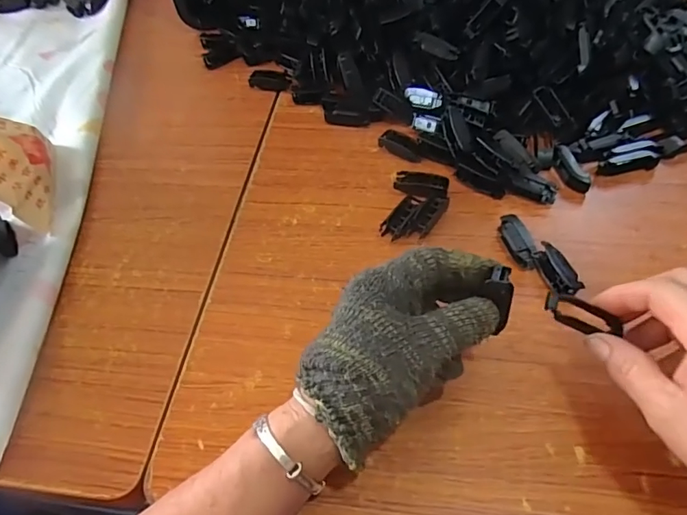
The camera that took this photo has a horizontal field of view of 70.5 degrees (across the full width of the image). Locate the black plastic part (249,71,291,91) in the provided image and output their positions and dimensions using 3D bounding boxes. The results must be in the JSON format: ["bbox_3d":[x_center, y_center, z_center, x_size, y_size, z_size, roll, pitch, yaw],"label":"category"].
[{"bbox_3d":[-0.083,-0.205,0.564,0.049,0.012,0.027,14,57,14],"label":"black plastic part"}]

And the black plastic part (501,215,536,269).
[{"bbox_3d":[0.145,-0.014,0.403,0.017,0.021,0.050,-11,54,-3],"label":"black plastic part"}]

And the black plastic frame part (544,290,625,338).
[{"bbox_3d":[0.153,0.038,0.306,0.051,0.009,0.018,19,57,2],"label":"black plastic frame part"}]

